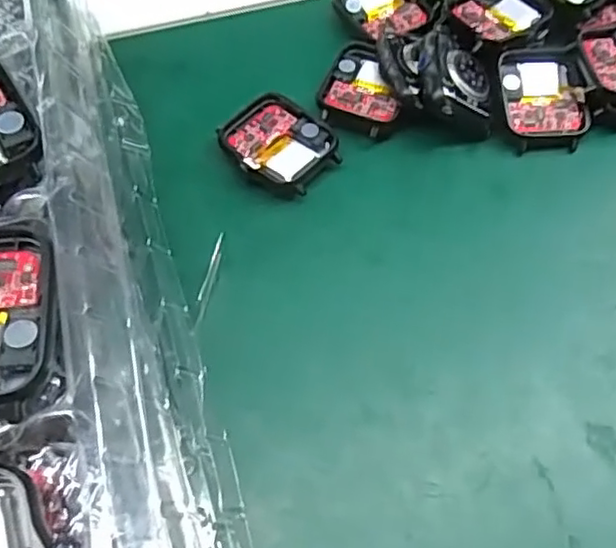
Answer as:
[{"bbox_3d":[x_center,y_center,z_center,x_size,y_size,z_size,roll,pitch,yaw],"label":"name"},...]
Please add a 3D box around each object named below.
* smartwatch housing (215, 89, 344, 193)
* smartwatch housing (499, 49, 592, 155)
[{"bbox_3d":[-0.012,-0.054,0.264,0.045,0.009,0.040,35,67,18],"label":"smartwatch housing"},{"bbox_3d":[0.101,-0.075,0.272,0.036,0.018,0.041,3,64,1],"label":"smartwatch housing"}]

